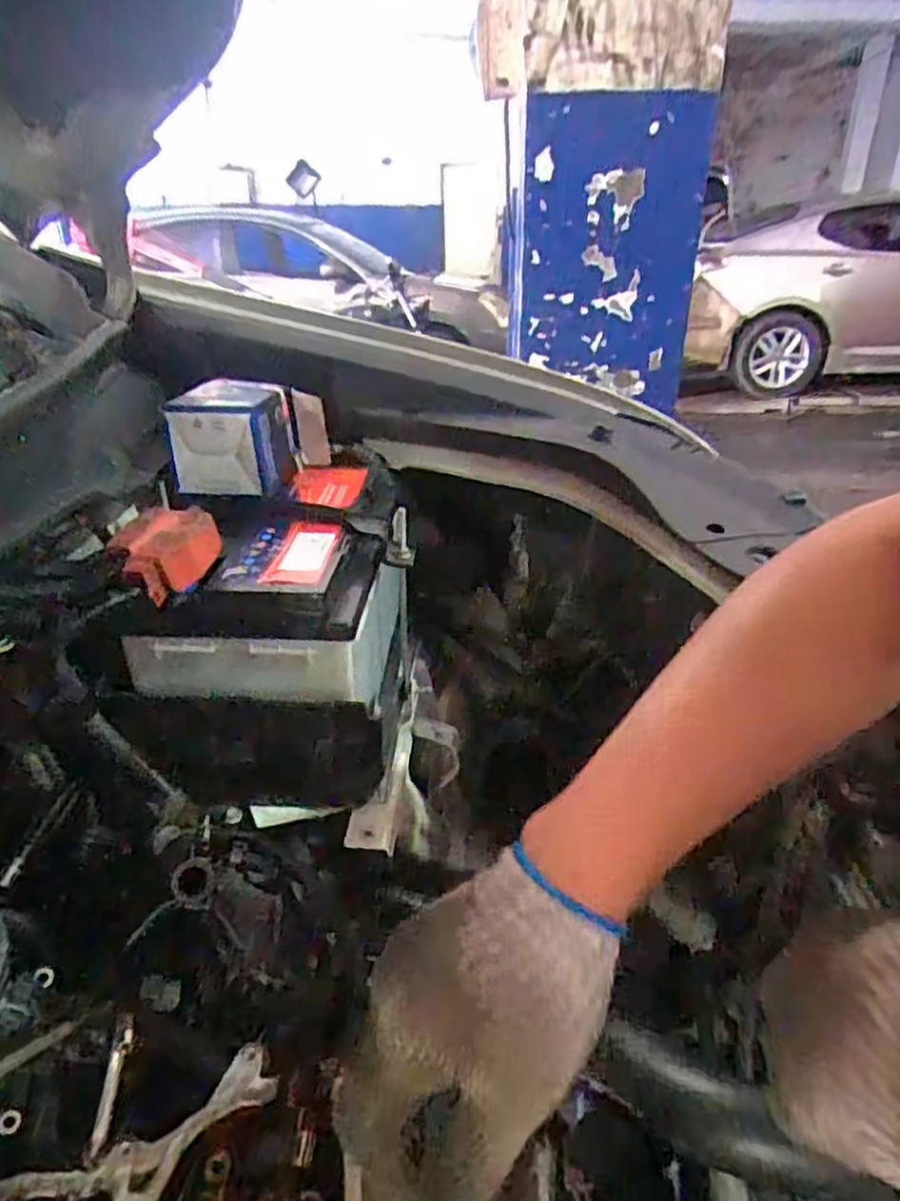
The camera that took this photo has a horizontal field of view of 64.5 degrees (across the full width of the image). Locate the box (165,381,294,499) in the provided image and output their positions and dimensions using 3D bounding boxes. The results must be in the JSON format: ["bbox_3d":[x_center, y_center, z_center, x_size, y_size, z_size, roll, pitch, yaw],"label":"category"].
[{"bbox_3d":[-0.191,-0.147,0.635,0.092,0.079,0.088,-1,27,-2],"label":"box"}]

